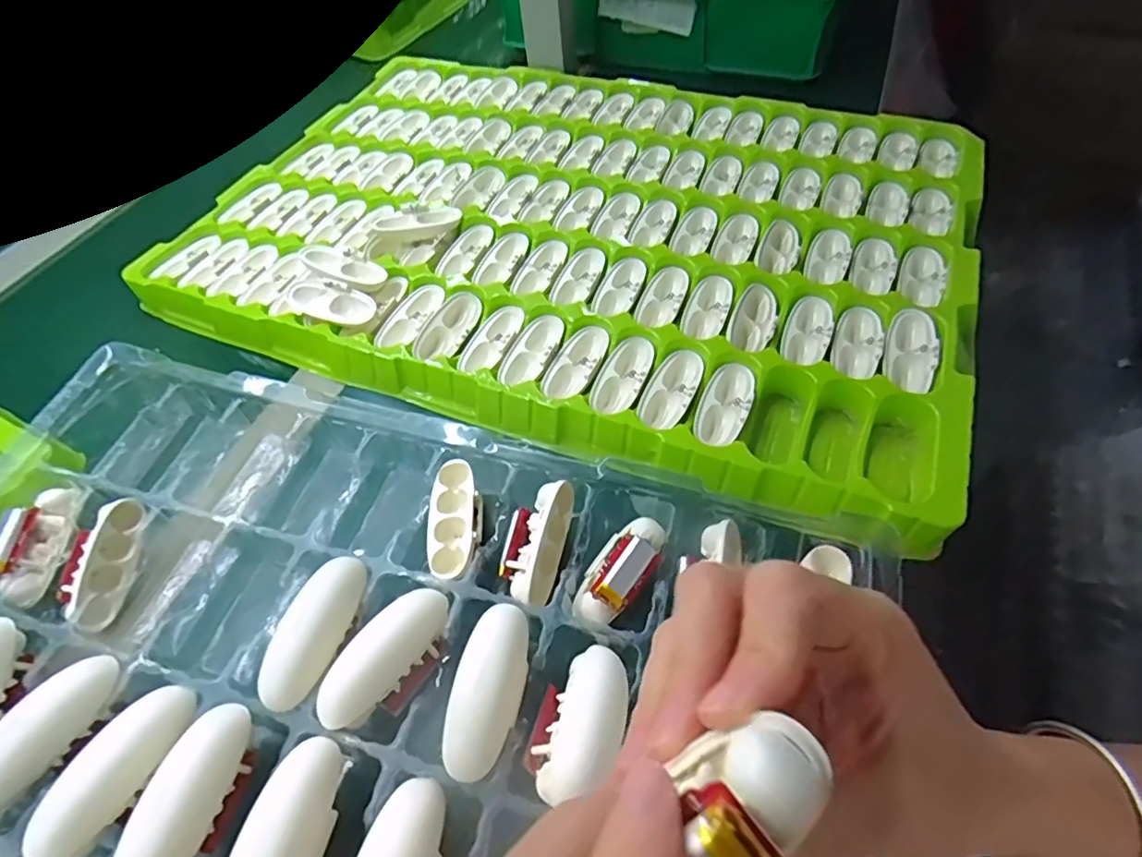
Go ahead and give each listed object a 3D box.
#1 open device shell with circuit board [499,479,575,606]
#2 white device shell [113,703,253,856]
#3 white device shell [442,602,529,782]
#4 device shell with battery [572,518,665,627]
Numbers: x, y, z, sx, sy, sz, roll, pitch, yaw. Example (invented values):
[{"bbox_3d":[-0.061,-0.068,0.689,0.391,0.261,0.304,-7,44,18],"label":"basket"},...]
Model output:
[{"bbox_3d":[-0.018,0.055,0.284,0.027,0.018,0.060,11,57,12],"label":"open device shell with circuit board"},{"bbox_3d":[-0.148,0.142,0.218,0.011,0.030,0.066,-25,34,43],"label":"white device shell"},{"bbox_3d":[-0.034,0.106,0.235,0.026,0.015,0.066,10,56,11],"label":"white device shell"},{"bbox_3d":[0.025,0.065,0.273,0.026,0.015,0.060,30,63,23],"label":"device shell with battery"}]

